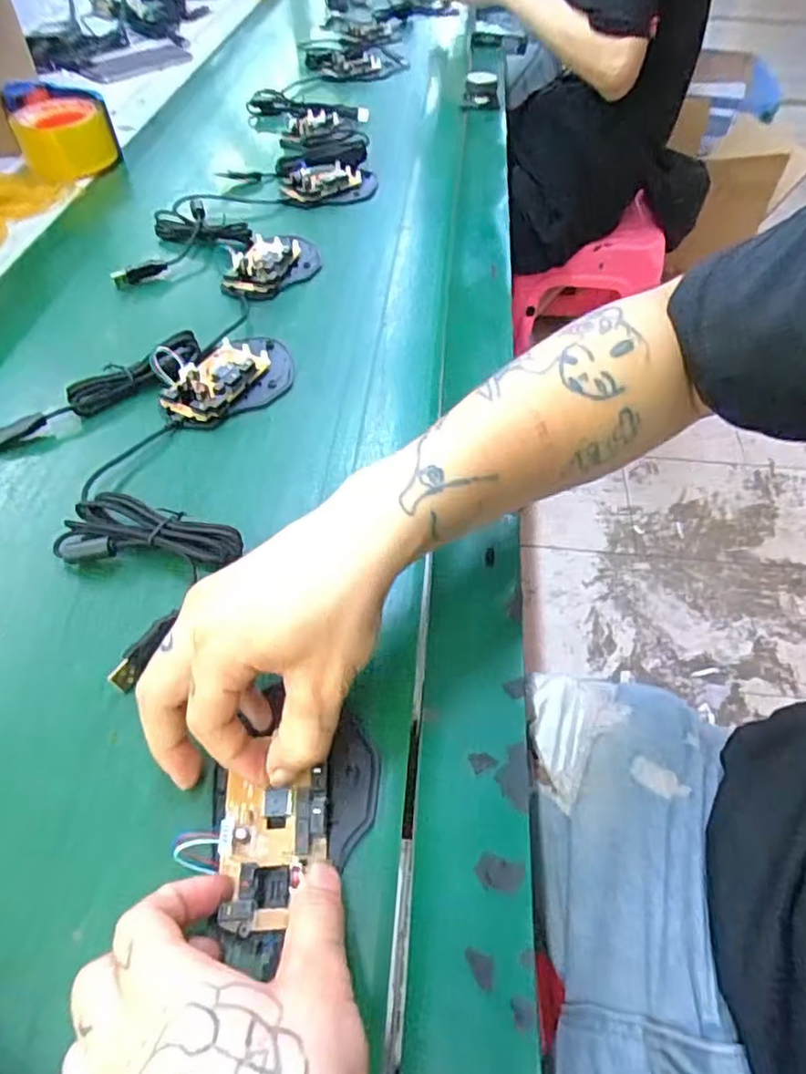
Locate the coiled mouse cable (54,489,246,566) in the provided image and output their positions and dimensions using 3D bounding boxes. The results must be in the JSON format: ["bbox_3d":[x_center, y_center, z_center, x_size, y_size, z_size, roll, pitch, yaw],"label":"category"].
[{"bbox_3d":[-0.148,-0.003,0.378,0.106,0.021,0.041,2,51,-1],"label":"coiled mouse cable"}]

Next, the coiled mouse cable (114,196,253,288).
[{"bbox_3d":[-0.201,-0.284,0.603,0.100,0.015,0.135,5,51,2],"label":"coiled mouse cable"}]

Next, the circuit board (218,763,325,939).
[{"bbox_3d":[-0.054,0.129,0.268,0.044,0.011,0.057,-3,51,-1],"label":"circuit board"}]

